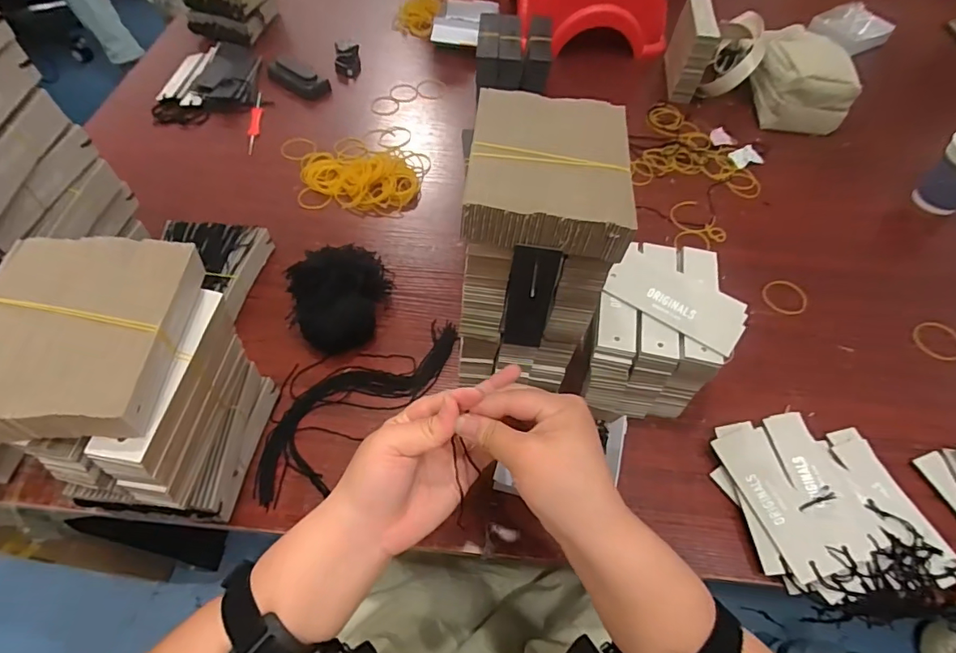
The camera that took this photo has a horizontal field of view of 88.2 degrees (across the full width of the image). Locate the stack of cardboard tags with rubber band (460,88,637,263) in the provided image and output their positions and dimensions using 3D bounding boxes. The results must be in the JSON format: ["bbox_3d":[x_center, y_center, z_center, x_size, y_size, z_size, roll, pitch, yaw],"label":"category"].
[{"bbox_3d":[0.049,-0.108,0.342,0.106,0.033,0.122,6,57,3],"label":"stack of cardboard tags with rubber band"}]

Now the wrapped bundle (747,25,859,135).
[{"bbox_3d":[0.486,-0.384,0.754,0.117,0.093,0.176,3,57,0],"label":"wrapped bundle"}]

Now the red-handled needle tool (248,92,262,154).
[{"bbox_3d":[-0.328,-0.296,0.721,0.016,0.014,0.127,-6,57,-5],"label":"red-handled needle tool"}]

